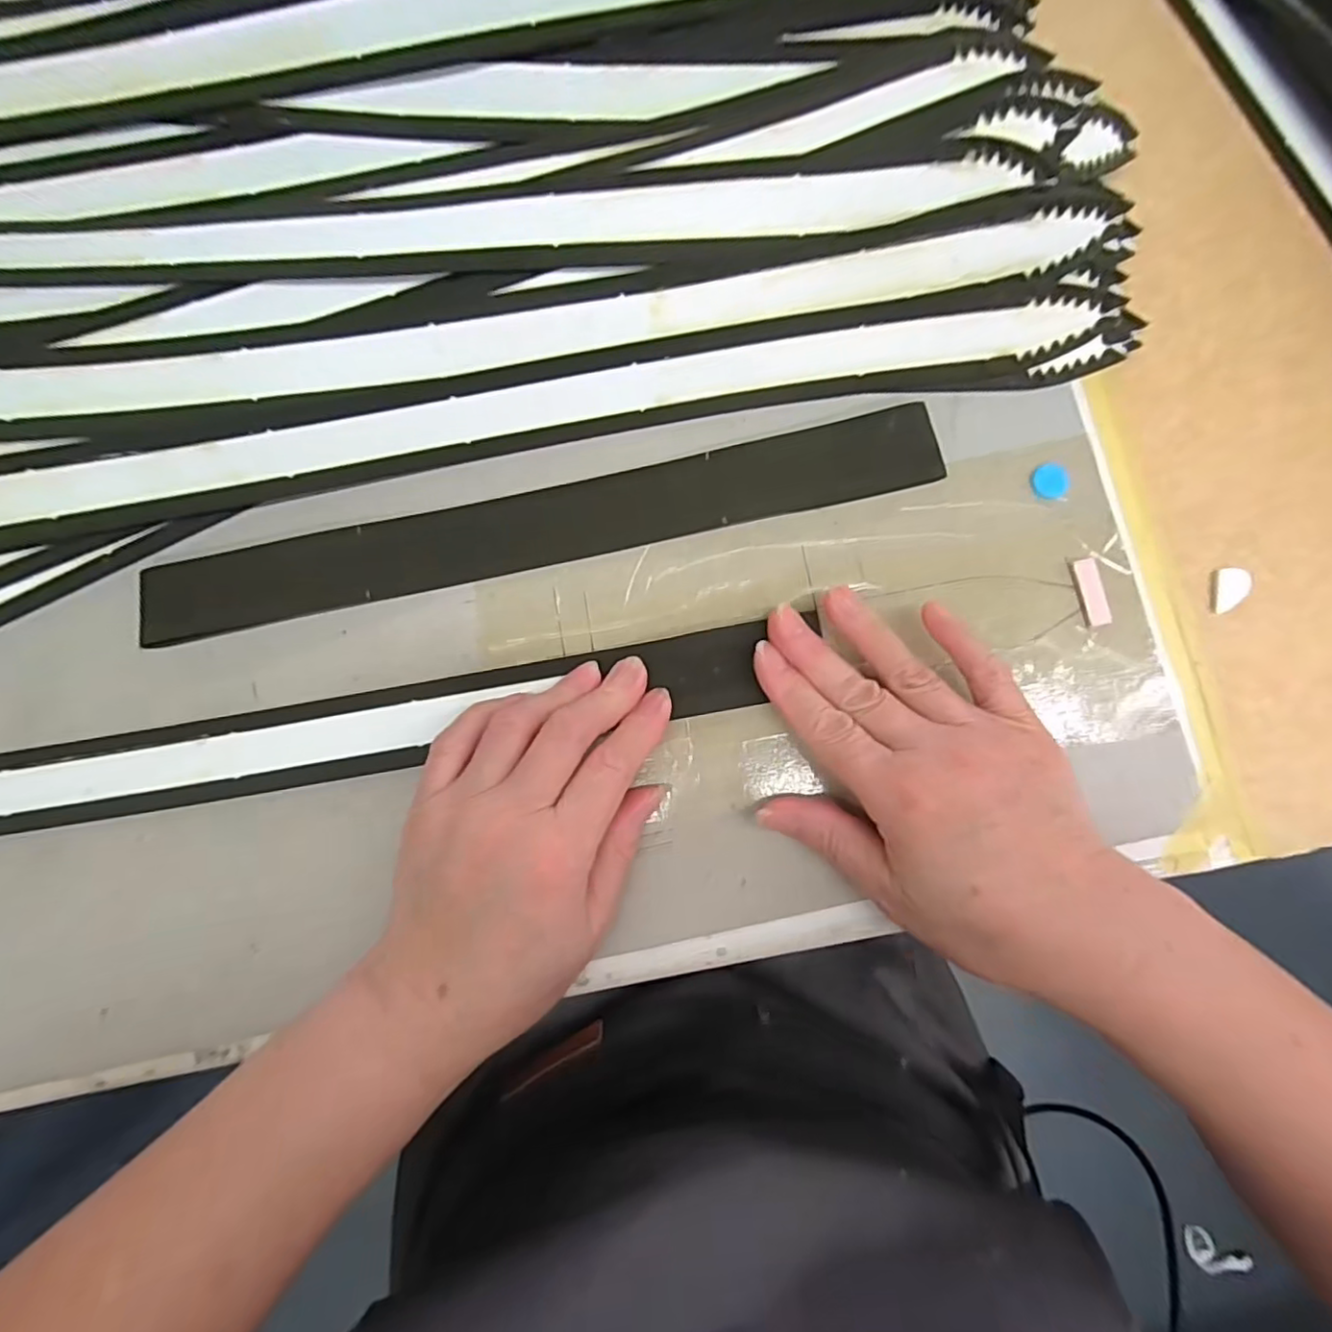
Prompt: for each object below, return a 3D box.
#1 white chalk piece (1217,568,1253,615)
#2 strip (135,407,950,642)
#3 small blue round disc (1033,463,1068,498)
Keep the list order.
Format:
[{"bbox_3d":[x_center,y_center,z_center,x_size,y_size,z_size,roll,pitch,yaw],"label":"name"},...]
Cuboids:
[{"bbox_3d":[0.248,-0.033,0.273,0.014,0.004,0.021,7,83,2],"label":"white chalk piece"},{"bbox_3d":[-0.057,-0.064,0.284,0.357,0.006,0.035,-12,86,1],"label":"strip"},{"bbox_3d":[0.174,-0.084,0.282,0.016,0.004,0.016,-22,83,-2],"label":"small blue round disc"}]

